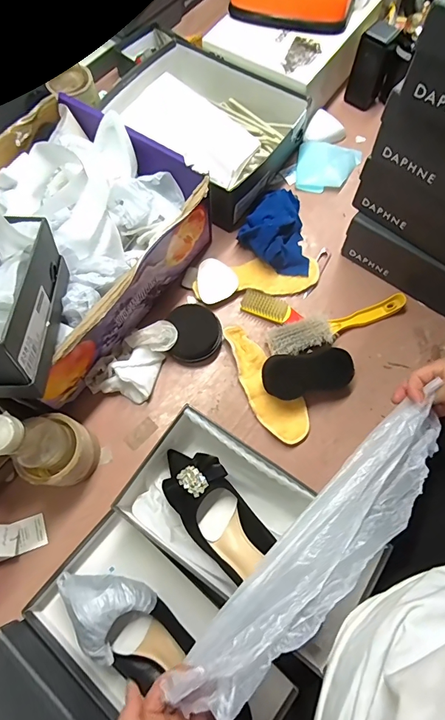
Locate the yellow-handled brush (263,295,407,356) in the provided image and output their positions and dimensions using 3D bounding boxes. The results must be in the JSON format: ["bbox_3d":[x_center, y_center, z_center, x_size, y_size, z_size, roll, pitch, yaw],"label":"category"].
[{"bbox_3d":[0.185,-0.054,0.626,0.234,0.035,0.051,-17,71,-6],"label":"yellow-handled brush"}]

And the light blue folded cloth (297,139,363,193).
[{"bbox_3d":[0.199,-0.361,0.747,0.114,0.020,0.103,8,70,3],"label":"light blue folded cloth"}]

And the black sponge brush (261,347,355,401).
[{"bbox_3d":[0.126,0.018,0.596,0.132,0.029,0.065,-11,104,-3],"label":"black sponge brush"}]

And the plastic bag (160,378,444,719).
[{"bbox_3d":[0.115,0.194,0.425,0.391,0.052,0.072,-42,75,-16],"label":"plastic bag"}]

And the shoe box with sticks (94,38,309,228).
[{"bbox_3d":[-0.051,-0.421,0.725,0.341,0.078,0.258,34,74,12],"label":"shoe box with sticks"}]

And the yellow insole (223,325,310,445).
[{"bbox_3d":[0.061,0.033,0.604,0.065,0.016,0.197,-30,73,-10],"label":"yellow insole"}]

